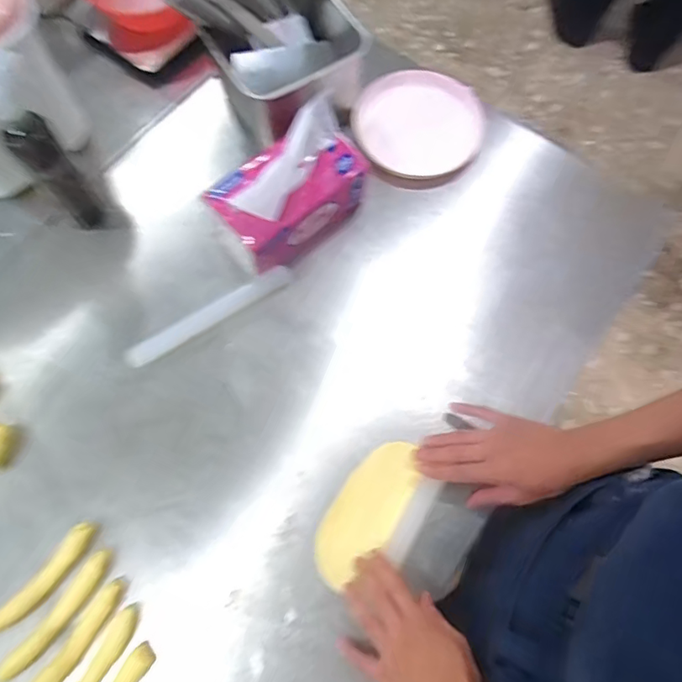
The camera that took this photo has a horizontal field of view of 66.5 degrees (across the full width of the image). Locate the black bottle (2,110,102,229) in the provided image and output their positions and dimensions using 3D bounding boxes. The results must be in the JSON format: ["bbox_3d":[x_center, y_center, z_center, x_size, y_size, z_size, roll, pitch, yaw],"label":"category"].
[{"bbox_3d":[-0.339,-0.201,0.624,0.042,0.172,0.032,-34,76,-12],"label":"black bottle"}]

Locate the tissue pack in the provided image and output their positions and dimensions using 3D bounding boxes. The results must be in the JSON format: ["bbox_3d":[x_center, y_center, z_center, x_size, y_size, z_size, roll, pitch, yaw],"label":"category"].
[{"bbox_3d":[-0.059,-0.189,0.642,0.195,0.138,0.108,-33,76,-11],"label":"tissue pack"}]

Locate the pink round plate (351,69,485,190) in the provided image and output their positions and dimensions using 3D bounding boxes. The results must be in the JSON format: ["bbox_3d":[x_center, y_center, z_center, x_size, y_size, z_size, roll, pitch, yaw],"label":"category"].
[{"bbox_3d":[0.116,-0.312,0.746,0.191,0.034,0.187,1,72,-2],"label":"pink round plate"}]

